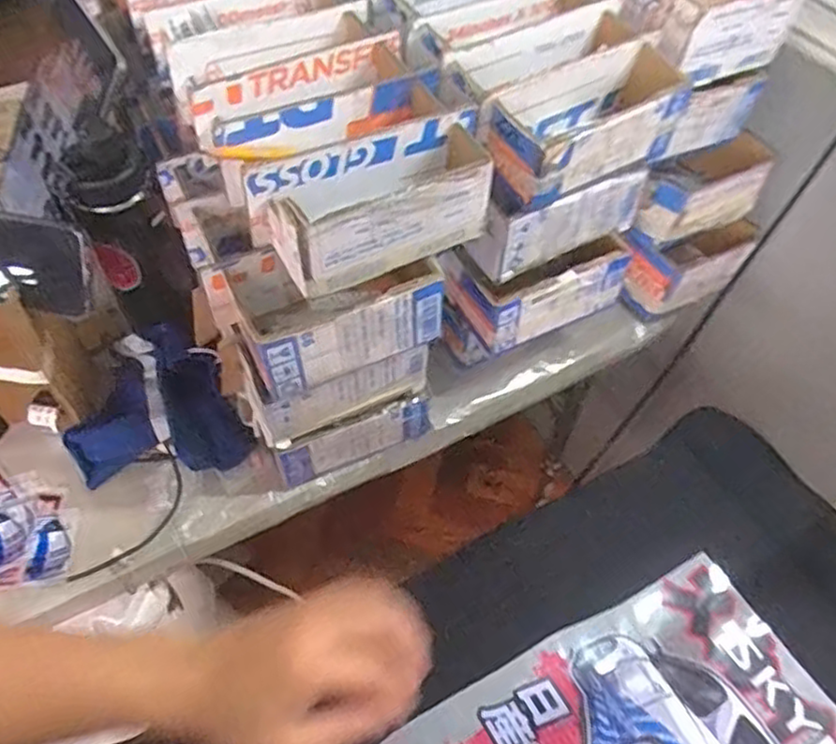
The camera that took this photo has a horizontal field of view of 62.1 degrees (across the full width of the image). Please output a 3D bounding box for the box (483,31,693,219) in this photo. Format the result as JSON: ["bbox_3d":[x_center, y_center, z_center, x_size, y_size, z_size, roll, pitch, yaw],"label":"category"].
[{"bbox_3d":[0.141,-0.205,0.571,0.170,0.074,0.077,-28,60,-20],"label":"box"}]

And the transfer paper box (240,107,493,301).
[{"bbox_3d":[-0.027,-0.123,0.509,0.182,0.073,0.074,-20,57,-15],"label":"transfer paper box"}]

